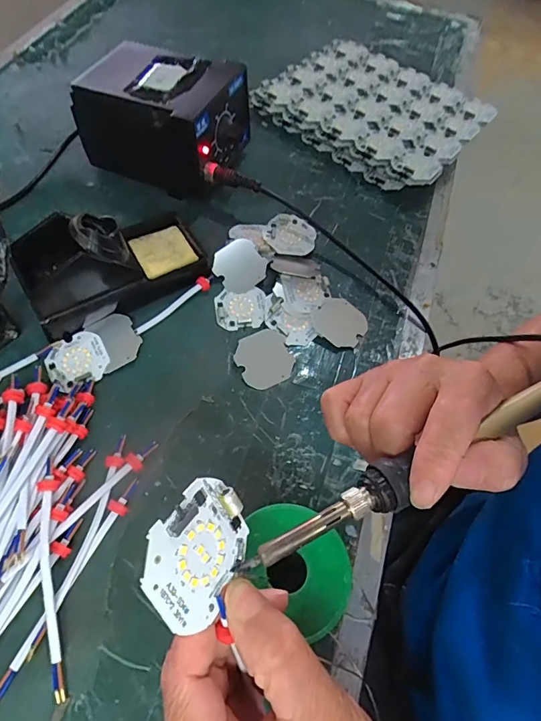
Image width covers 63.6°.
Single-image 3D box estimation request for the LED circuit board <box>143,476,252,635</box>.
[{"bbox_3d":[-0.024,0.072,0.163,0.008,0.043,0.046,-9,25,40],"label":"LED circuit board"}]

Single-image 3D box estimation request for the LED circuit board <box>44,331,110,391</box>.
[{"bbox_3d":[-0.157,-0.001,0.355,0.046,0.005,0.044,-26,66,-17],"label":"LED circuit board"}]

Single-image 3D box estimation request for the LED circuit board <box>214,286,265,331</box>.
[{"bbox_3d":[-0.028,-0.048,0.397,0.044,0.004,0.044,-2,61,-5],"label":"LED circuit board"}]

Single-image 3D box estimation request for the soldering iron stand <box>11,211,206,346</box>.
[{"bbox_3d":[-0.137,-0.091,0.370,0.153,0.073,0.083,-20,64,-15],"label":"soldering iron stand"}]

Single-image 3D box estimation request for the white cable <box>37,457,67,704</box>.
[{"bbox_3d":[-0.137,0.131,0.271,0.012,0.024,0.134,-8,62,-9],"label":"white cable"}]

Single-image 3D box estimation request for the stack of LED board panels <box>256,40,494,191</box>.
[{"bbox_3d":[0.126,-0.307,0.537,0.239,0.036,0.187,35,64,15],"label":"stack of LED board panels"}]

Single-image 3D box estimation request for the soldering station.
[{"bbox_3d":[-0.106,-0.248,0.452,0.145,0.091,0.109,21,61,8],"label":"soldering station"}]

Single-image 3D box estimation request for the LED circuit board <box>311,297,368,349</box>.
[{"bbox_3d":[0.064,-0.035,0.394,0.047,0.004,0.047,37,62,3],"label":"LED circuit board"}]

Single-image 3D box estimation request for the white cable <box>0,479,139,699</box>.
[{"bbox_3d":[-0.127,0.139,0.276,0.011,0.007,0.140,25,62,10],"label":"white cable"}]

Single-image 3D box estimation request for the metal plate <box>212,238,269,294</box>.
[{"bbox_3d":[-0.028,-0.090,0.411,0.047,0.004,0.046,1,80,-5],"label":"metal plate"}]

